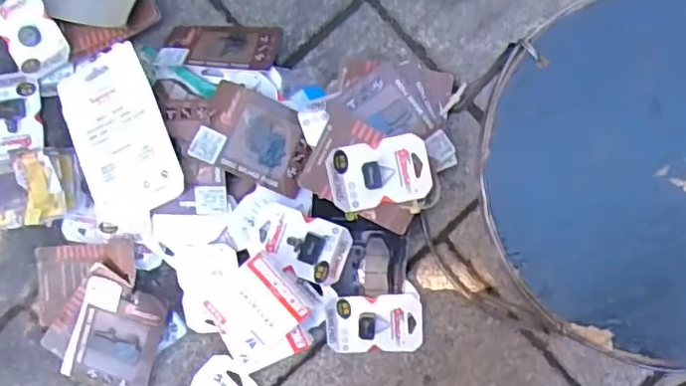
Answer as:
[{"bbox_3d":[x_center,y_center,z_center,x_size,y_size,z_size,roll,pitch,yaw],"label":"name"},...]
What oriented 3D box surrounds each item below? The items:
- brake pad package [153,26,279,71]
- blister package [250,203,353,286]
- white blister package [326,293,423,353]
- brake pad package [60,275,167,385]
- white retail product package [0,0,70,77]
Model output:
[{"bbox_3d":[-0.131,-0.155,0.651,0.120,0.009,0.078,4,44,2],"label":"brake pad package"},{"bbox_3d":[-0.044,0.050,0.627,0.098,0.018,0.059,24,88,5],"label":"blister package"},{"bbox_3d":[0.033,0.136,0.637,0.097,0.008,0.062,-2,104,3],"label":"white blister package"},{"bbox_3d":[-0.240,0.154,0.647,0.091,0.012,0.117,17,99,0],"label":"brake pad package"},{"bbox_3d":[-0.343,-0.179,0.668,0.061,0.005,0.099,-24,105,8],"label":"white retail product package"}]

